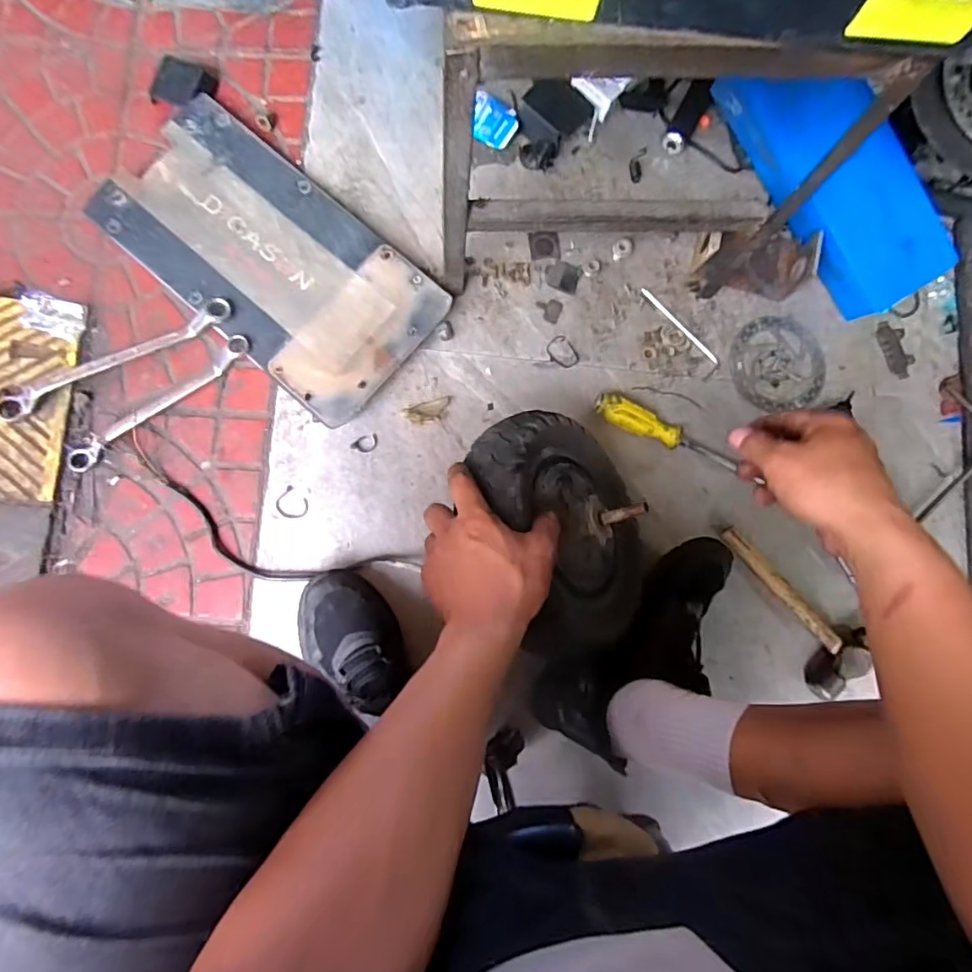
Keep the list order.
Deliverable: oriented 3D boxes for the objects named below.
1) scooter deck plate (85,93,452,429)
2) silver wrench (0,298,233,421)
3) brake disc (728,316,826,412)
[{"bbox_3d":[-0.273,-0.286,0.704,0.432,0.036,0.214,41,84,3],"label":"scooter deck plate"},{"bbox_3d":[-0.451,-0.155,0.677,0.304,0.031,0.040,-23,84,-4],"label":"silver wrench"},{"bbox_3d":[0.399,-0.168,0.765,0.132,0.012,0.130,1,83,-6],"label":"brake disc"}]

